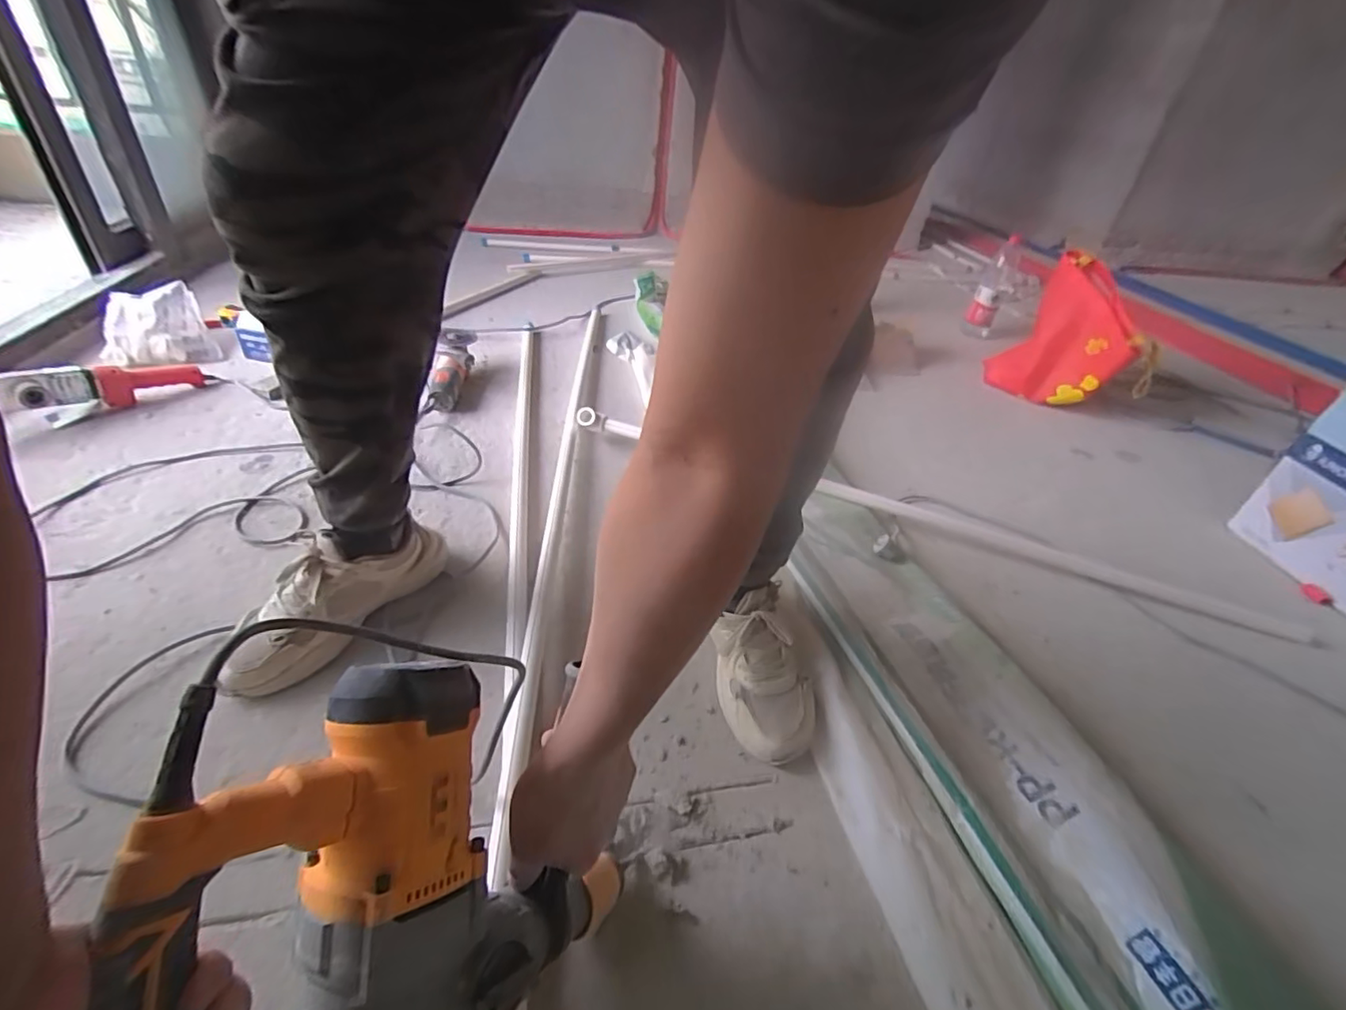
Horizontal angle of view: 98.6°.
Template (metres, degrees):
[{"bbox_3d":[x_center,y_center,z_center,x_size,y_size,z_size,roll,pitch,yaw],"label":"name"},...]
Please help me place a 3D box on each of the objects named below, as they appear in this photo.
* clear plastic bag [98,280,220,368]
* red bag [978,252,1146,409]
[{"bbox_3d":[-1.155,-0.401,1.291,0.193,0.108,0.229,-20,45,-32],"label":"clear plastic bag"},{"bbox_3d":[1.024,-0.438,1.539,0.214,0.326,0.279,5,37,-3],"label":"red bag"}]

